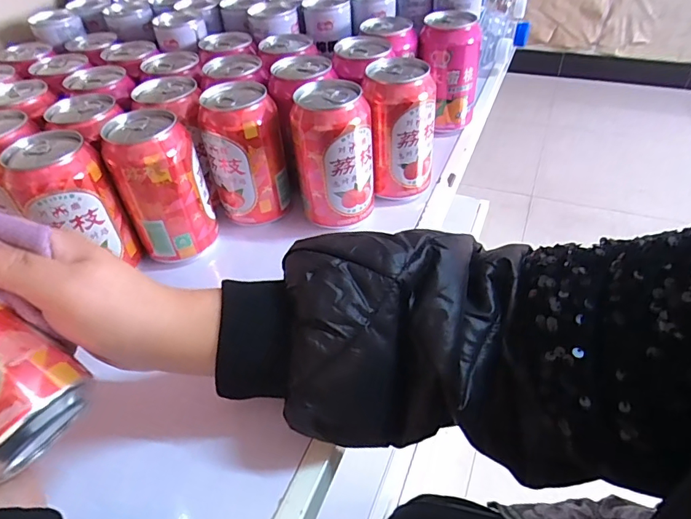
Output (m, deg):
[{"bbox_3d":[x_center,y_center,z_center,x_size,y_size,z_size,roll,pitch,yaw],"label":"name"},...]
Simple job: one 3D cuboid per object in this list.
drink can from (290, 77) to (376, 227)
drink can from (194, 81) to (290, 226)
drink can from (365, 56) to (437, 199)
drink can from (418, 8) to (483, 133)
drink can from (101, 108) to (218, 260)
[{"bbox_3d":[-0.010,-0.087,0.396,0.064,0.104,0.055,-8,42,-3],"label":"drink can"},{"bbox_3d":[-0.087,-0.091,0.409,0.070,0.103,0.062,-15,43,-10],"label":"drink can"},{"bbox_3d":[0.050,-0.117,0.424,0.056,0.107,0.060,-2,42,3],"label":"drink can"},{"bbox_3d":[0.113,-0.205,0.514,0.061,0.111,0.058,6,44,12],"label":"drink can"},{"bbox_3d":[-0.147,-0.057,0.379,0.064,0.105,0.057,-22,45,-17],"label":"drink can"}]

